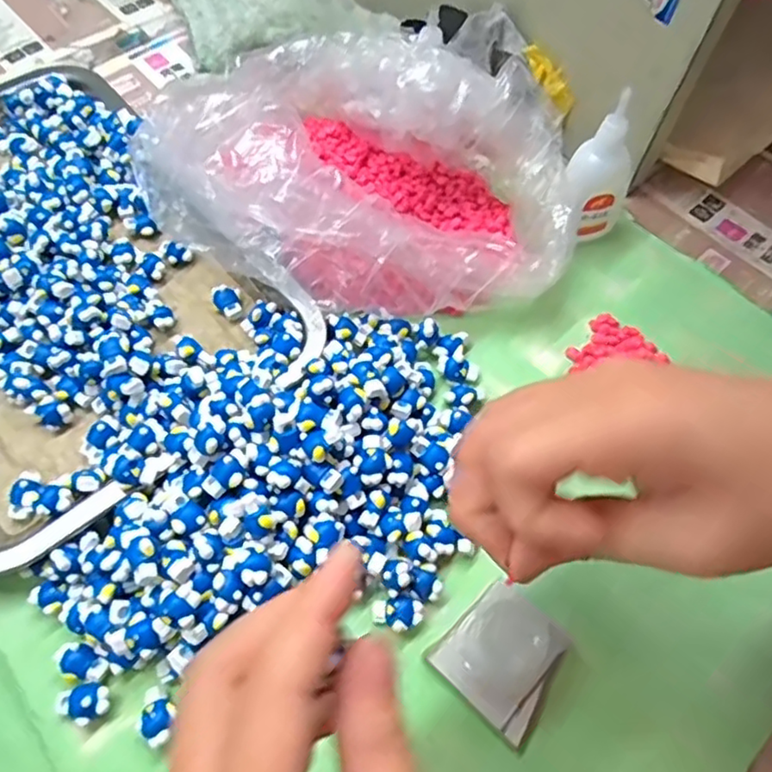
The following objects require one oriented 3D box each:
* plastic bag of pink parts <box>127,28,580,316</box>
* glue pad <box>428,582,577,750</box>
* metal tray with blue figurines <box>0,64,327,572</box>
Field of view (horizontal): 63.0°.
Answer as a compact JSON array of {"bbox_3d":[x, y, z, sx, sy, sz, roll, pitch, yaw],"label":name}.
[{"bbox_3d":[-0.013,-0.126,0.360,0.243,0.086,0.159,22,61,10],"label":"plastic bag of pink parts"},{"bbox_3d":[0.052,0.116,0.273,0.046,0.009,0.050,40,66,18],"label":"glue pad"},{"bbox_3d":[-0.204,-0.070,0.357,0.206,0.033,0.327,-35,67,-20],"label":"metal tray with blue figurines"}]

